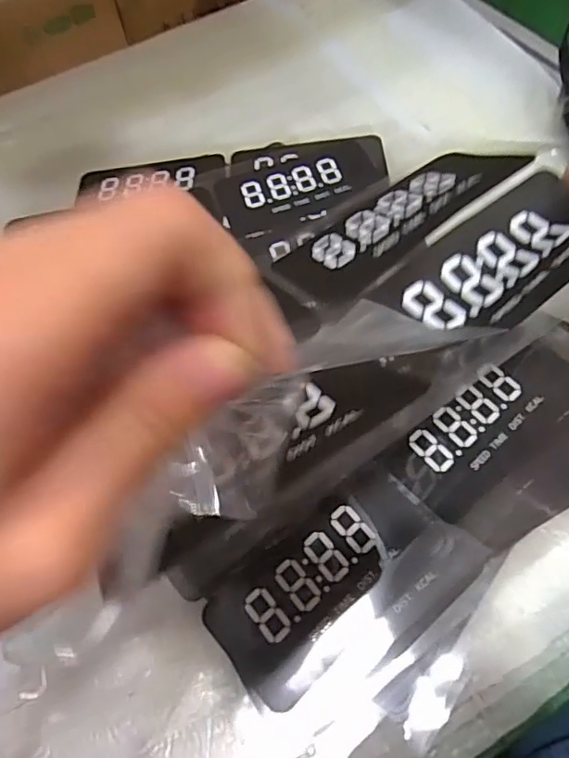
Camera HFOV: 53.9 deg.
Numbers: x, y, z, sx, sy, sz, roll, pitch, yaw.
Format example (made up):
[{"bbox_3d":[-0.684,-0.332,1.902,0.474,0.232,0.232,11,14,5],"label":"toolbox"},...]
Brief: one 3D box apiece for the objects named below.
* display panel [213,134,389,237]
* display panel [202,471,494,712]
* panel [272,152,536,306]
[{"bbox_3d":[0.016,-0.138,0.395,0.123,0.004,0.057,-21,62,-7],"label":"display panel"},{"bbox_3d":[0.028,0.095,0.263,0.118,0.004,0.066,-33,64,-14],"label":"display panel"},{"bbox_3d":[0.051,-0.068,0.245,0.107,0.011,0.054,-39,42,-7],"label":"panel"}]

